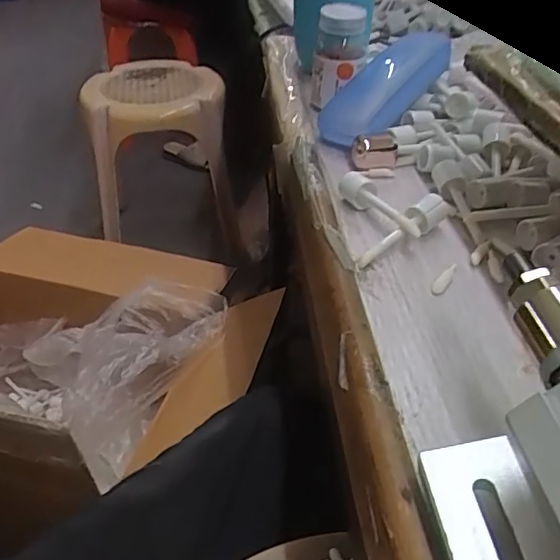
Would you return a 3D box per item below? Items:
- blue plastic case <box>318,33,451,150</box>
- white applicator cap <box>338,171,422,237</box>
[{"bbox_3d":[0.089,-0.158,0.461,0.063,0.033,0.135,32,65,33],"label":"blue plastic case"},{"bbox_3d":[0.065,-0.051,0.375,0.016,0.022,0.067,-25,46,-25],"label":"white applicator cap"}]

